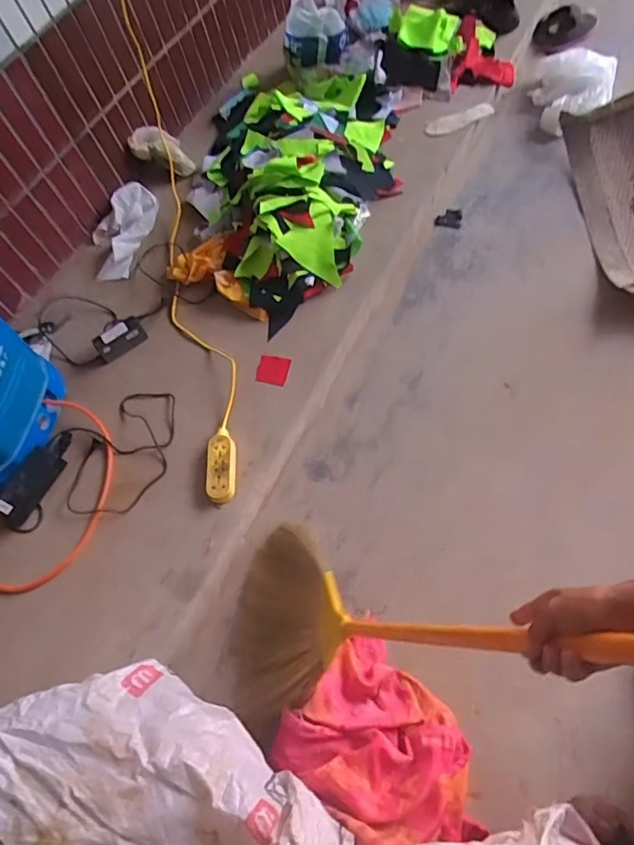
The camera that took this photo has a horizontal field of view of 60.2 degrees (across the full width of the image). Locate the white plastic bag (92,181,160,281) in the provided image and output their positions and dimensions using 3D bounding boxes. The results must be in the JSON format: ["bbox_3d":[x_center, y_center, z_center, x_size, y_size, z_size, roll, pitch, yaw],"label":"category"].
[{"bbox_3d":[-0.607,-0.601,1.703,0.161,0.069,0.370,6,63,15],"label":"white plastic bag"}]

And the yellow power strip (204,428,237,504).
[{"bbox_3d":[-0.217,0.094,1.240,0.067,0.030,0.178,-9,60,7],"label":"yellow power strip"}]

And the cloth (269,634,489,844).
[{"bbox_3d":[0.118,0.573,0.954,0.330,0.057,0.266,32,54,30],"label":"cloth"}]

